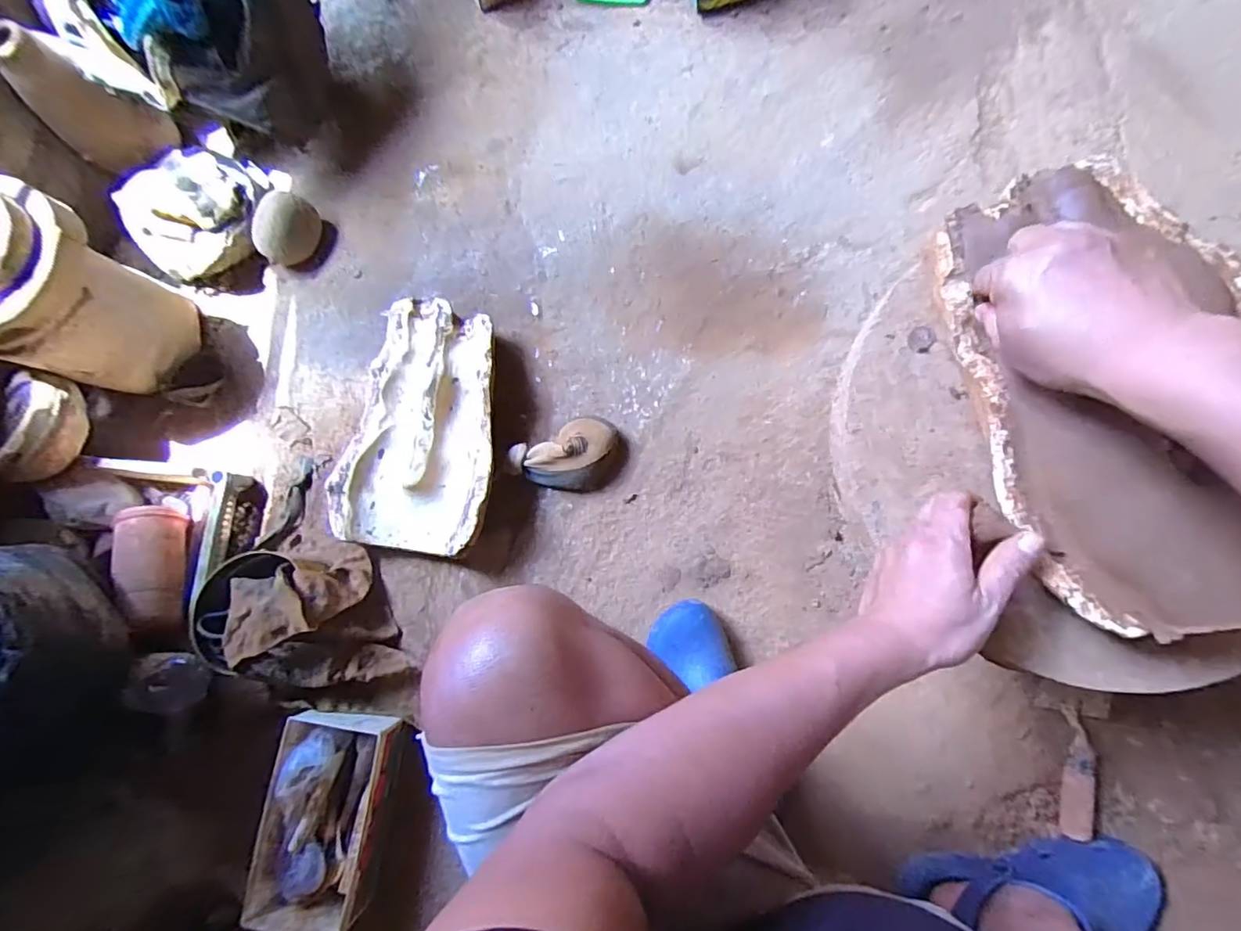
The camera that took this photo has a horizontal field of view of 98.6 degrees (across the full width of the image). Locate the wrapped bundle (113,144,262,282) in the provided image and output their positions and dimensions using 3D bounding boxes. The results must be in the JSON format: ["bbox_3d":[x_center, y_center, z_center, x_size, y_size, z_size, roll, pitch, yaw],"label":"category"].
[{"bbox_3d":[-0.656,-0.396,0.835,0.183,0.099,0.178,-10,82,5],"label":"wrapped bundle"}]

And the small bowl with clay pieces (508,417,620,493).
[{"bbox_3d":[-0.072,-0.009,0.746,0.161,0.062,0.096,-24,81,3],"label":"small bowl with clay pieces"}]

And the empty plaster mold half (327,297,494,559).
[{"bbox_3d":[-0.272,-0.056,0.758,0.230,0.072,0.355,9,84,8],"label":"empty plaster mold half"}]

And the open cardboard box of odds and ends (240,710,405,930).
[{"bbox_3d":[-0.366,0.451,0.666,0.134,0.067,0.257,7,81,7],"label":"open cardboard box of odds and ends"}]

